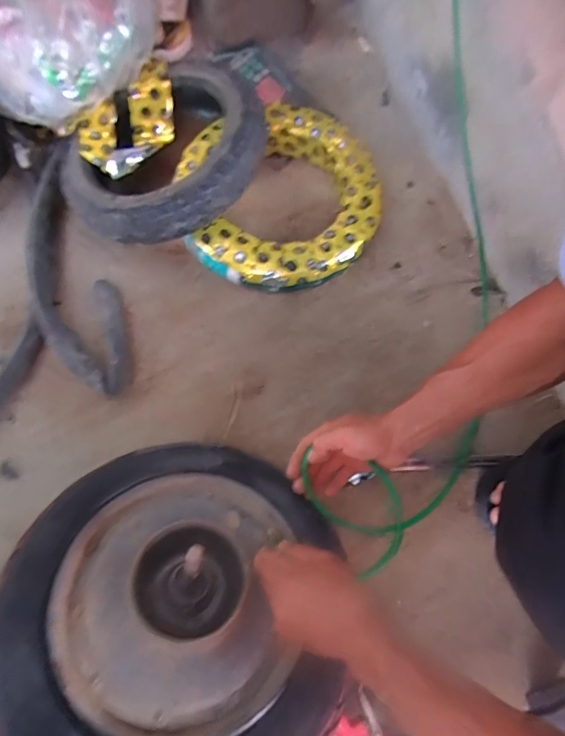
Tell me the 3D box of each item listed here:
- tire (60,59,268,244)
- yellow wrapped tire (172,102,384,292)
[{"bbox_3d":[-0.196,-0.367,0.682,0.353,0.096,0.305,-28,73,-12],"label":"tire"},{"bbox_3d":[-0.001,-0.305,0.750,0.342,0.079,0.347,1,70,-2],"label":"yellow wrapped tire"}]

